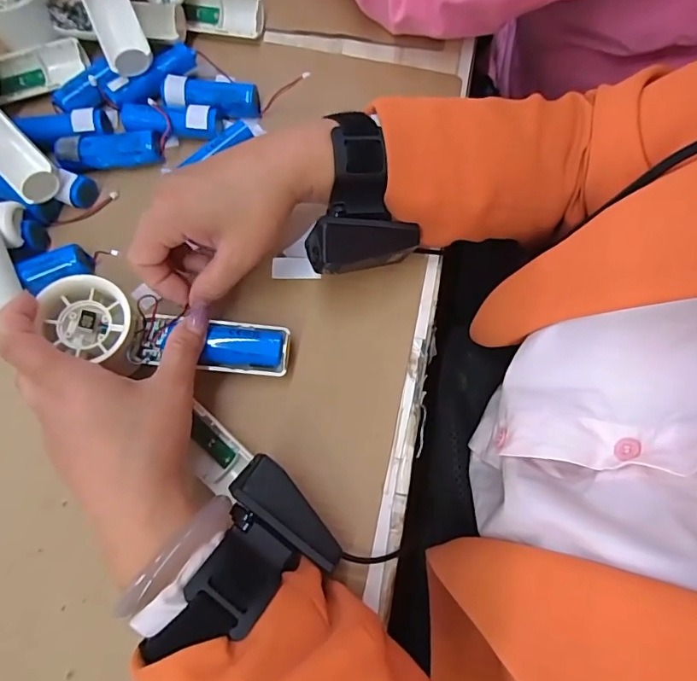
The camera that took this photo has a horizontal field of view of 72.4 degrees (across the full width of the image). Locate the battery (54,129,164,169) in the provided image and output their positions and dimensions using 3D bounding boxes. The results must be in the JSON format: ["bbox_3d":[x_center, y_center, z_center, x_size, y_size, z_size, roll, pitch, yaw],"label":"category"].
[{"bbox_3d":[-0.180,-0.143,0.357,0.072,0.021,0.023,-8,72,-2],"label":"battery"}]

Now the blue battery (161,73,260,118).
[{"bbox_3d":[-0.108,-0.189,0.373,0.075,0.024,0.023,3,72,2],"label":"blue battery"}]

